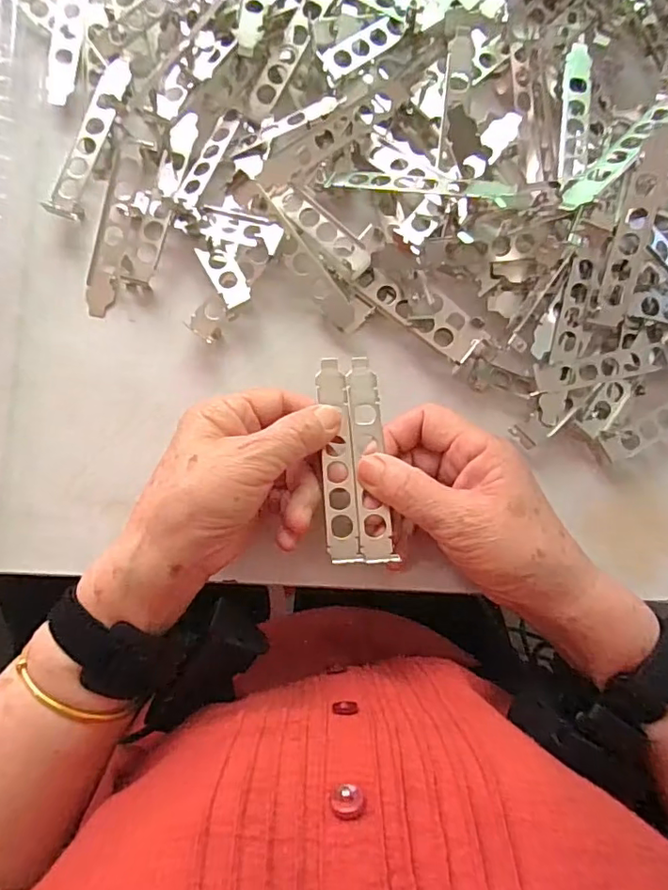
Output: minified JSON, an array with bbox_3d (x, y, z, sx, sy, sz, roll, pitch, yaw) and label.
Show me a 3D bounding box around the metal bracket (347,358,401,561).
[{"bbox_3d":[0.020,0.006,0.314,0.019,0.006,0.119,-3,76,-3],"label":"metal bracket"}]

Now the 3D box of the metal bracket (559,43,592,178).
[{"bbox_3d":[0.164,-0.226,0.367,0.020,0.007,0.102,8,84,-2],"label":"metal bracket"}]

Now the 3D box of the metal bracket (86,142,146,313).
[{"bbox_3d":[-0.147,-0.145,0.364,0.019,0.006,0.120,10,84,-2],"label":"metal bracket"}]

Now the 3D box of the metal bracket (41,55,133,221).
[{"bbox_3d":[-0.162,-0.207,0.364,0.021,0.010,0.119,17,84,-1],"label":"metal bracket"}]

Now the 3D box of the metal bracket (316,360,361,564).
[{"bbox_3d":[0.002,0.007,0.316,0.018,0.004,0.119,-3,78,-3],"label":"metal bracket"}]

